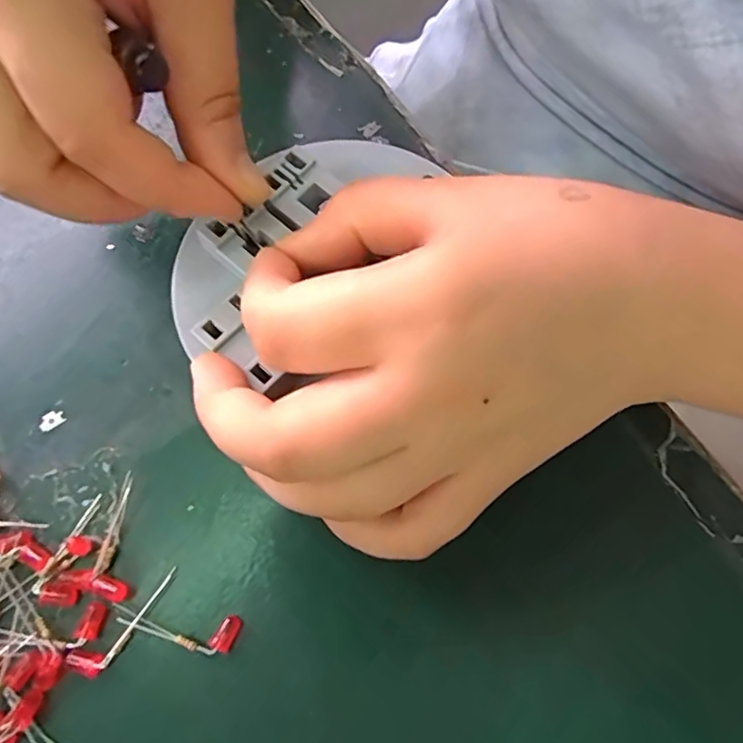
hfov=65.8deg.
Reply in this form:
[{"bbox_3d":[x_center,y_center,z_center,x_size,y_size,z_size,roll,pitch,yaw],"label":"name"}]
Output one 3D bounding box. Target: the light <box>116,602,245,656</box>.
[{"bbox_3d":[-0.053,0.069,0.155,0.034,0.004,0.010,7,70,3],"label":"light"}]

